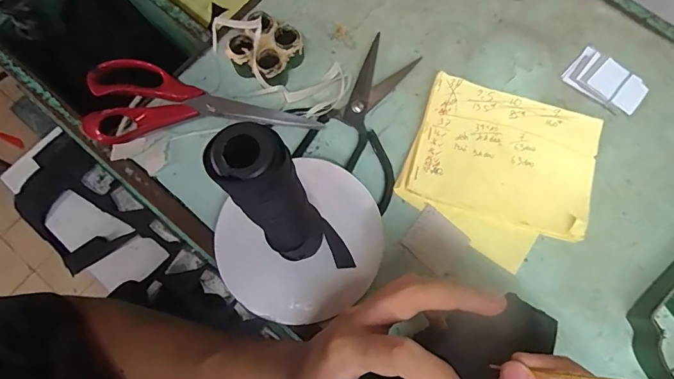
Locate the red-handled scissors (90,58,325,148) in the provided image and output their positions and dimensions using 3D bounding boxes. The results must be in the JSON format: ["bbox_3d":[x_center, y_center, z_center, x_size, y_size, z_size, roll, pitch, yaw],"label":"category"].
[{"bbox_3d":[-0.122,-0.078,0.393,0.205,0.018,0.081,1,75,0],"label":"red-handled scissors"}]

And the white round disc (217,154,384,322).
[{"bbox_3d":[-0.028,0.046,0.361,0.134,0.011,0.120,-33,77,-9],"label":"white round disc"}]

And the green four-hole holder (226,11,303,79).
[{"bbox_3d":[-0.065,-0.128,0.398,0.056,0.034,0.054,37,78,9],"label":"green four-hole holder"}]

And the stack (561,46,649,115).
[{"bbox_3d":[0.249,-0.099,0.402,0.067,0.007,0.046,42,79,10],"label":"stack"}]

